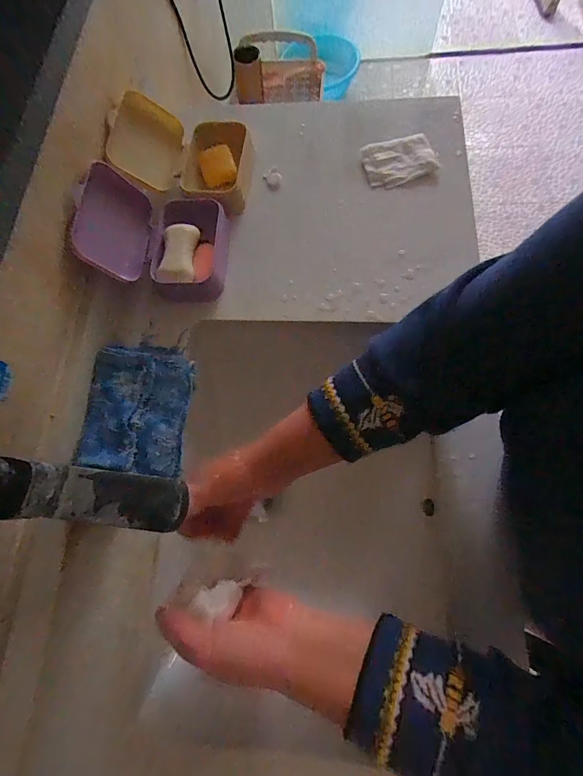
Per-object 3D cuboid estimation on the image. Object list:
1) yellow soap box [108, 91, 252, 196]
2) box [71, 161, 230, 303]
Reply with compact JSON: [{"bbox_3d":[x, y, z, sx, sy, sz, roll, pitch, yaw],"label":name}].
[{"bbox_3d":[-0.146,-0.326,0.481,0.176,0.055,0.125,2,72,5],"label":"yellow soap box"},{"bbox_3d":[-0.166,-0.192,0.438,0.161,0.074,0.142,1,73,4],"label":"box"}]

